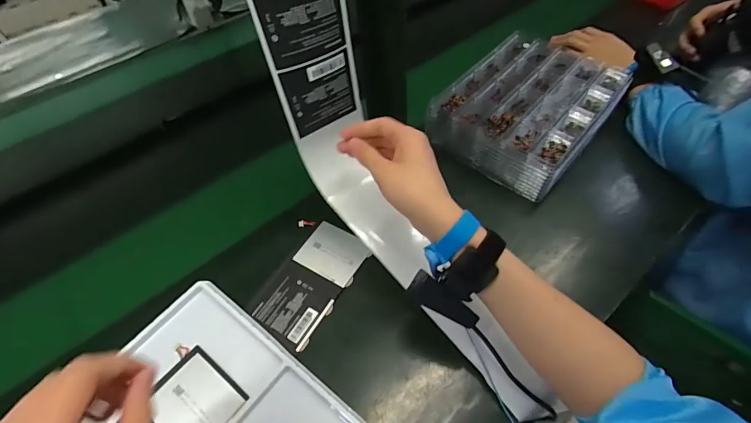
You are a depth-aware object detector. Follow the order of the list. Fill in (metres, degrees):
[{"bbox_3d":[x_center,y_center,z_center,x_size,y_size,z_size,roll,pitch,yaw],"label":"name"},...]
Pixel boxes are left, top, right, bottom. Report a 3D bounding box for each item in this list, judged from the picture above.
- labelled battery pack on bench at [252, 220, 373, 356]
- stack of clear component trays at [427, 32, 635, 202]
[{"bbox_3d":[-0.087,0.082,0.501,0.103,0.007,0.161,27,58,20],"label":"labelled battery pack on bench"},{"bbox_3d":[0.239,-0.166,0.616,0.213,0.059,0.282,35,65,28],"label":"stack of clear component trays"}]

